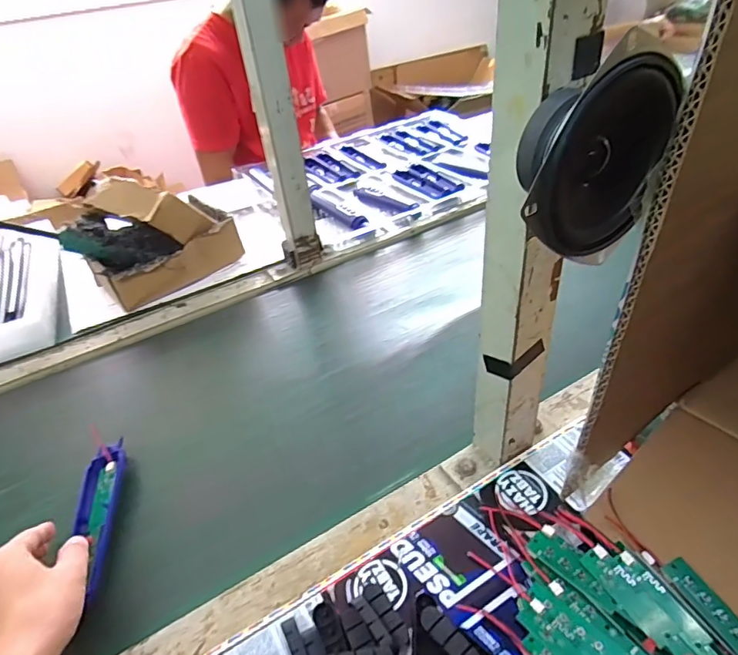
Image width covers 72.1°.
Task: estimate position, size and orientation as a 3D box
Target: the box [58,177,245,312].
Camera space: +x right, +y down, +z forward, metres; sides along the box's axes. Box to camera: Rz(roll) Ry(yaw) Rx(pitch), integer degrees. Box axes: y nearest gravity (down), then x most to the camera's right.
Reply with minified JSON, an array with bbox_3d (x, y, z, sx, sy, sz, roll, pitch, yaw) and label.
[{"bbox_3d":[-0.351,-0.152,0.791,0.217,0.115,0.223,-31,44,-29],"label":"box"}]

